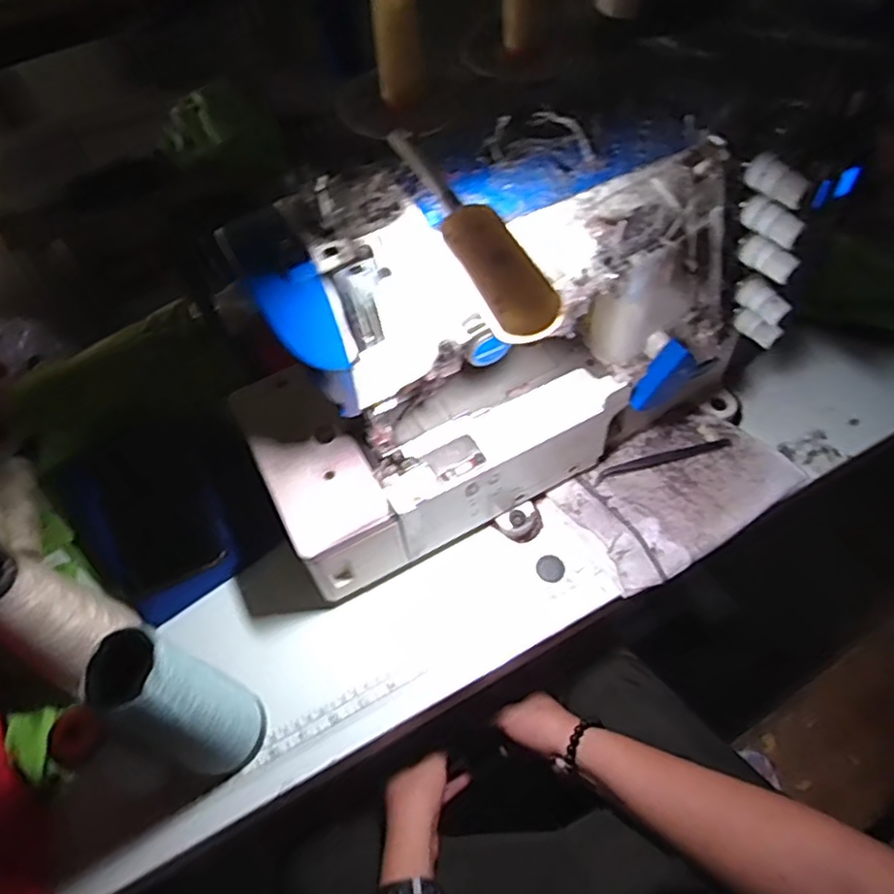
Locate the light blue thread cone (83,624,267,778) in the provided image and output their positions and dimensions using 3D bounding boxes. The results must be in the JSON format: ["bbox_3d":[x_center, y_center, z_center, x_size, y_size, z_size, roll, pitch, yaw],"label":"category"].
[{"bbox_3d":[-0.175,0.176,0.450,0.056,0.178,0.063,28,63,22],"label":"light blue thread cone"}]

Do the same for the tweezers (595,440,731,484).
[{"bbox_3d":[0.203,0.012,0.633,0.135,0.008,0.011,-16,56,-6],"label":"tweezers"}]

